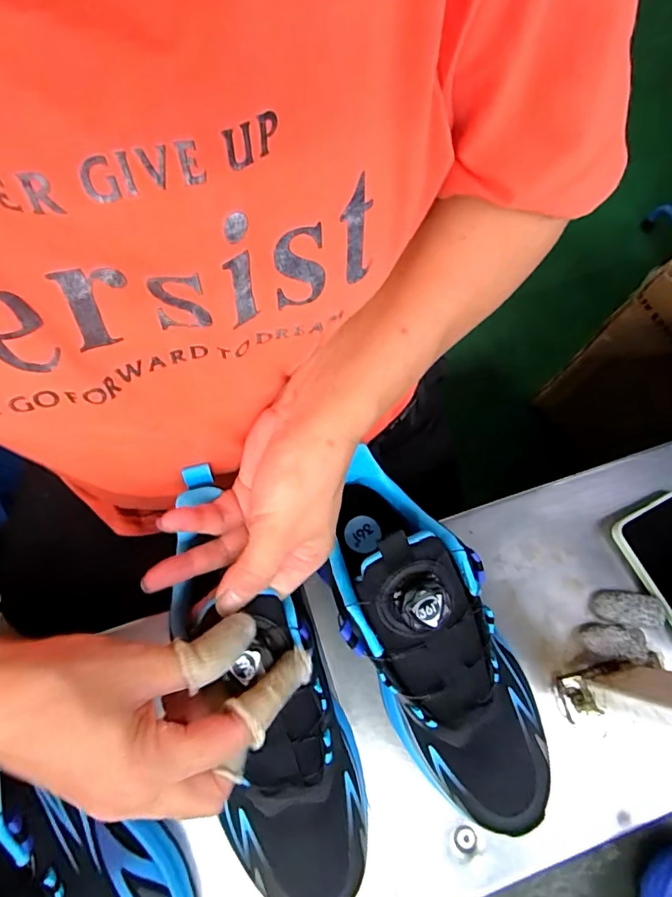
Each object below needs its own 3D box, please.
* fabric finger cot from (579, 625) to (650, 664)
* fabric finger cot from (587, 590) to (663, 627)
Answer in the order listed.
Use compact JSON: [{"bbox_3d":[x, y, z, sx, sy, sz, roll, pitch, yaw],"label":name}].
[{"bbox_3d":[0.208,0.144,0.376,0.042,0.017,0.023,12,72,4],"label":"fabric finger cot"},{"bbox_3d":[0.223,0.122,0.384,0.049,0.018,0.024,6,71,2],"label":"fabric finger cot"}]

